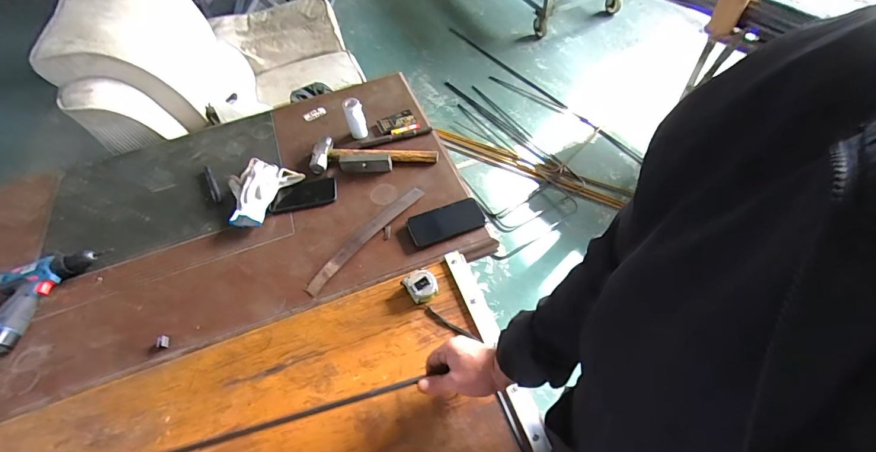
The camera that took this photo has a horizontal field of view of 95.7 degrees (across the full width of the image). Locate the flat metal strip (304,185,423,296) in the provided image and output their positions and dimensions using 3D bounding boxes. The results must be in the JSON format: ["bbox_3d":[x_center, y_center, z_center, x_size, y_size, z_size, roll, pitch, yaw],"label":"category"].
[{"bbox_3d":[-0.150,0.019,0.854,0.035,0.029,0.332,32,63,25],"label":"flat metal strip"}]

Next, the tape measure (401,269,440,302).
[{"bbox_3d":[-0.032,0.116,0.766,0.056,0.031,0.057,-29,57,-15],"label":"tape measure"}]

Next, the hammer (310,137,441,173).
[{"bbox_3d":[-0.160,-0.183,0.990,0.317,0.031,0.093,-2,54,5],"label":"hammer"}]

